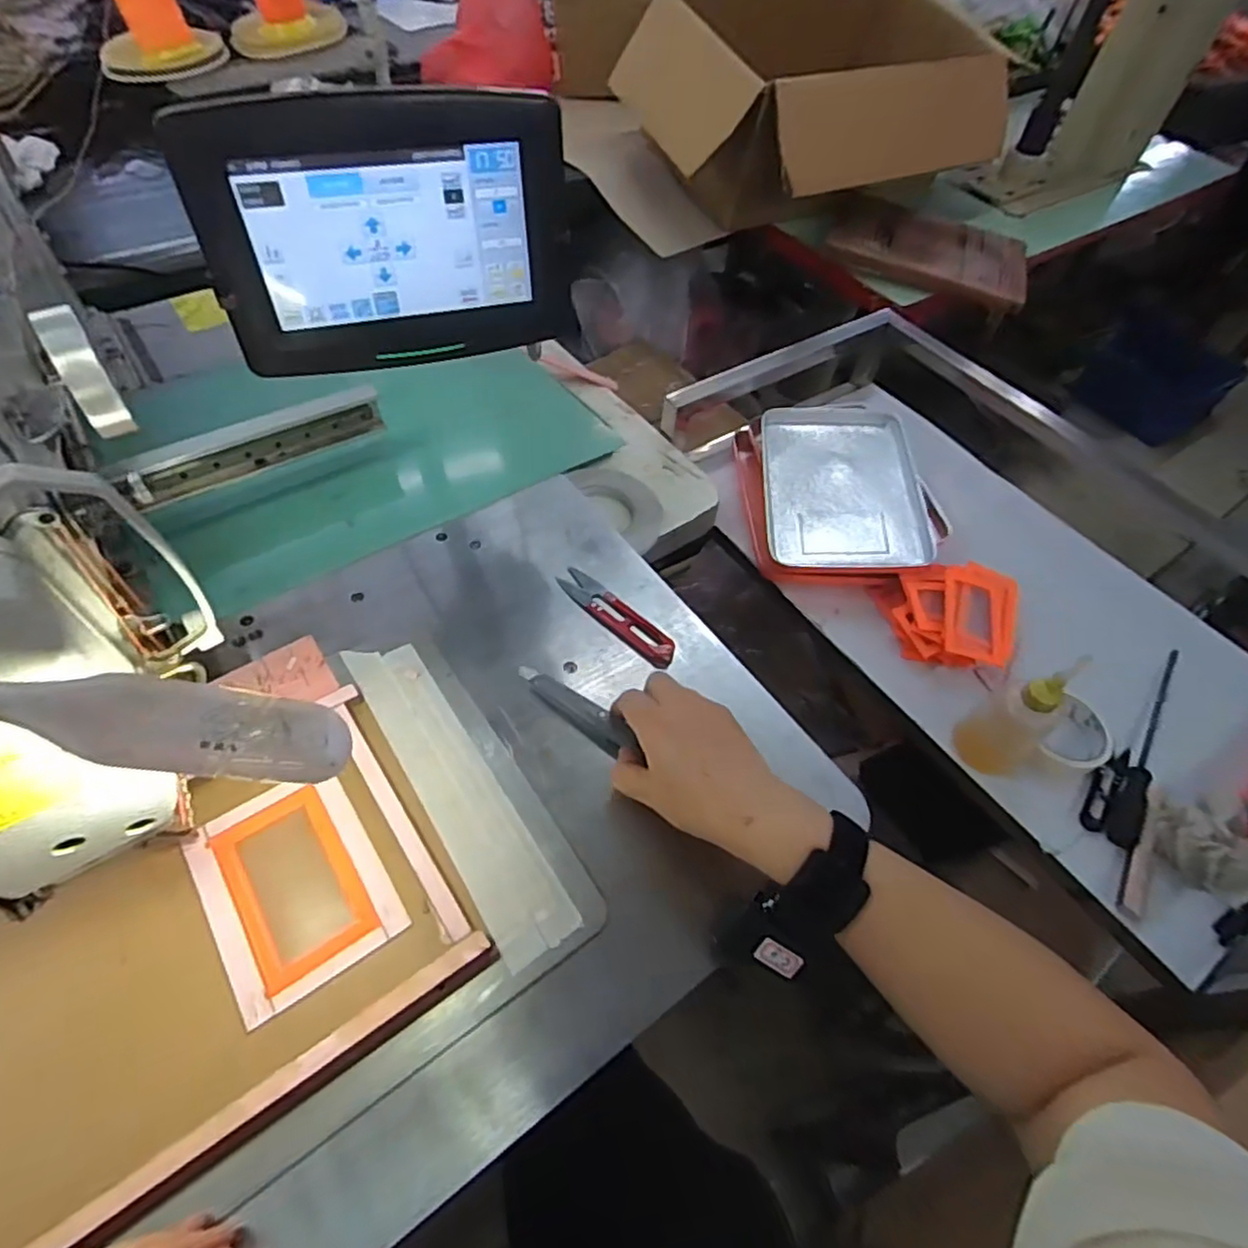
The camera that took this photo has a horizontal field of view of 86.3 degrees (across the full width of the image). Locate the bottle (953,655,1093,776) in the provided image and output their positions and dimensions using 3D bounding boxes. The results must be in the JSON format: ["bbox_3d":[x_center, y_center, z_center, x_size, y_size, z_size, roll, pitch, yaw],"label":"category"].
[{"bbox_3d":[0.370,0.080,0.607,0.065,0.158,0.060,-26,61,-22],"label":"bottle"}]

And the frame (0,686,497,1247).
[{"bbox_3d":[-0.250,0.189,0.358,0.309,0.018,0.189,-30,62,-23],"label":"frame"}]

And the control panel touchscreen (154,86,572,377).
[{"bbox_3d":[-0.131,-0.225,0.390,0.202,0.131,0.031,-15,58,-15],"label":"control panel touchscreen"}]

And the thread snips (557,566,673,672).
[{"bbox_3d":[-0.007,-0.007,0.528,0.027,0.008,0.116,-37,65,-26],"label":"thread snips"}]

